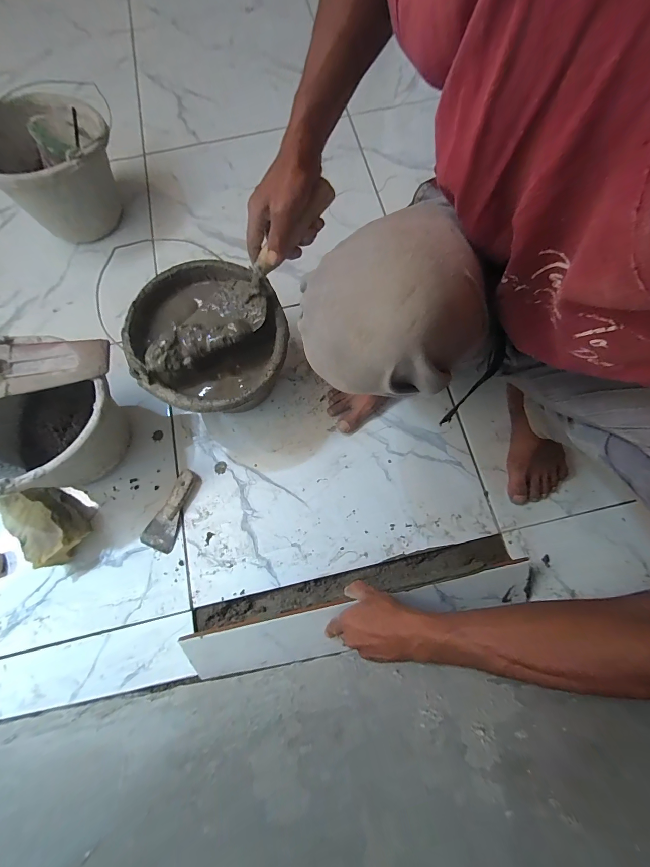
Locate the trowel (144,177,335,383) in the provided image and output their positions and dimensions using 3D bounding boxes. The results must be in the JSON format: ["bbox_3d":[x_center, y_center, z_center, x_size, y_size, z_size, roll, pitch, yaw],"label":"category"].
[{"bbox_3d":[-0.106,-0.197,0.439,0.343,0.062,0.095,-41,78,3],"label":"trowel"}]

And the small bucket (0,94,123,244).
[{"bbox_3d":[-0.511,-0.508,0.645,0.217,0.176,0.208,0,74,0],"label":"small bucket"}]

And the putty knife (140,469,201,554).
[{"bbox_3d":[-0.248,0.126,0.539,0.049,0.021,0.131,27,76,7],"label":"putty knife"}]

